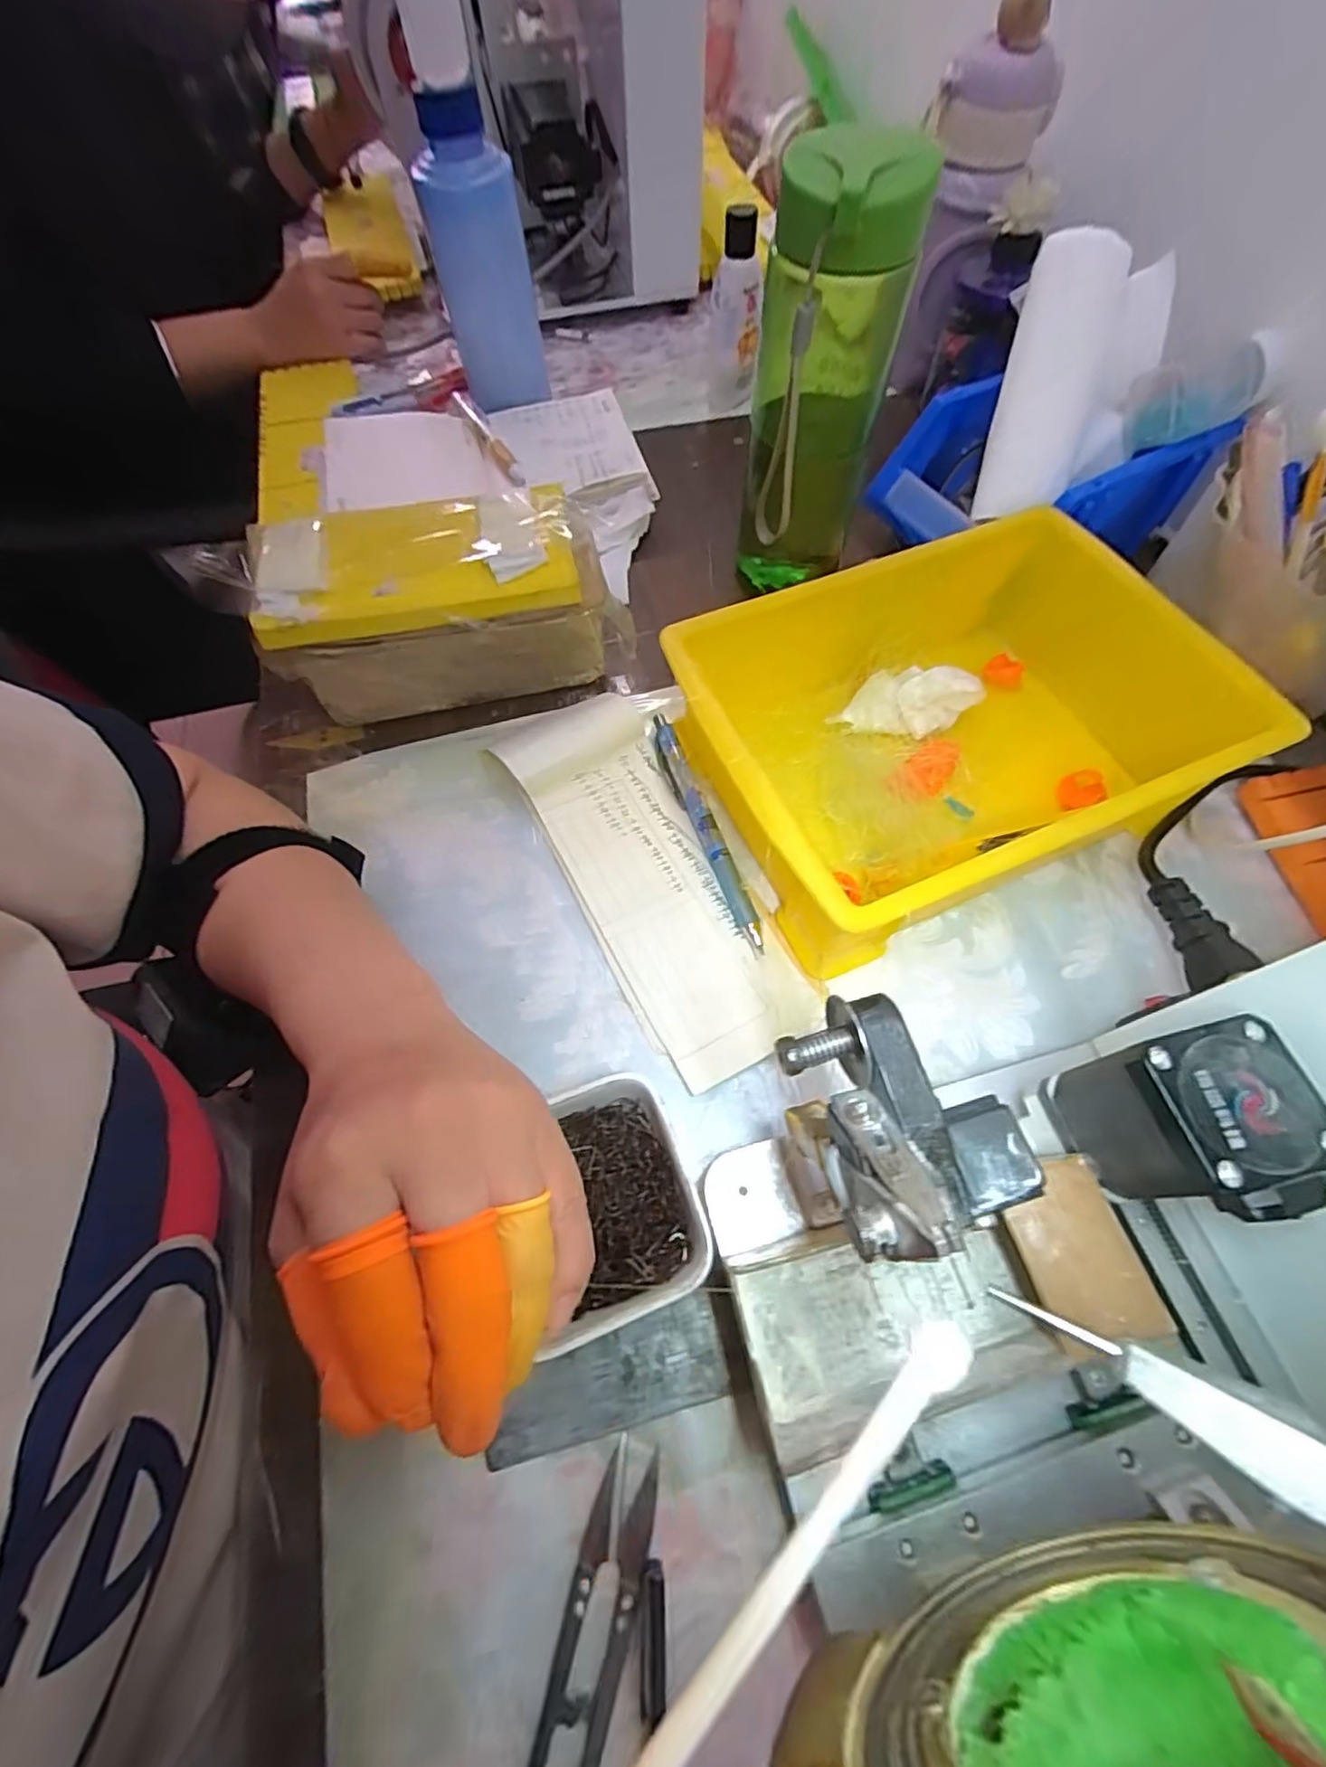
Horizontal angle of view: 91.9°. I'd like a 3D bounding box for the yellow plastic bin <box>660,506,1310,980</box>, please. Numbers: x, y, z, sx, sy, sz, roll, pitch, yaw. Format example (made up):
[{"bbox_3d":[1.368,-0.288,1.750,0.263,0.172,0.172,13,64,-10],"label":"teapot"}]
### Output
[{"bbox_3d":[0.136,-0.077,0.325,0.233,0.074,0.172,-21,64,-11],"label":"yellow plastic bin"}]

